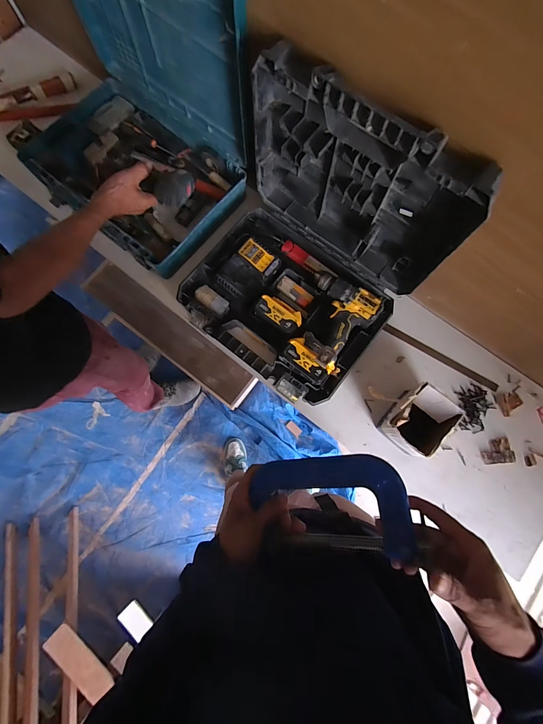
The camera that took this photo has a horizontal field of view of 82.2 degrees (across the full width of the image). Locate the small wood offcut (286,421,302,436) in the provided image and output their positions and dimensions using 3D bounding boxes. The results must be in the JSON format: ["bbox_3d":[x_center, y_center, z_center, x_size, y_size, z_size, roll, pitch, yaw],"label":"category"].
[{"bbox_3d":[0.106,0.309,1.443,0.074,0.024,0.038,41,82,8],"label":"small wood offcut"}]

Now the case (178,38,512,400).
[{"bbox_3d":[0.053,-0.202,0.591,0.427,0.362,0.403,37,80,6],"label":"case"}]

